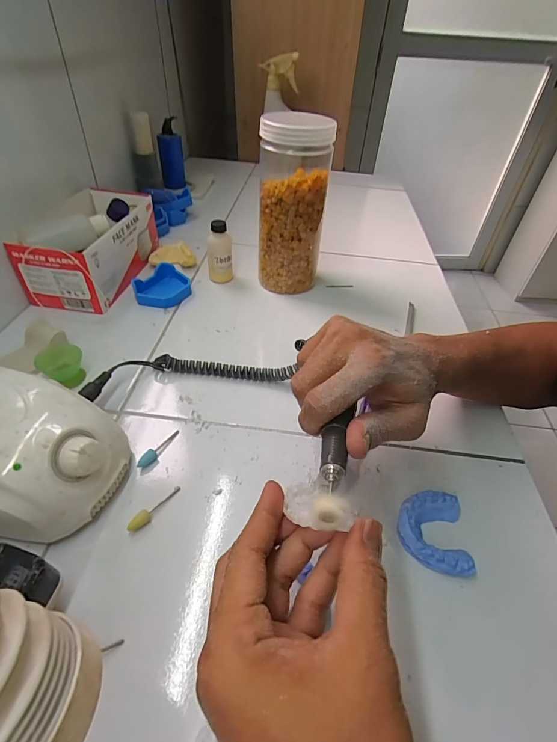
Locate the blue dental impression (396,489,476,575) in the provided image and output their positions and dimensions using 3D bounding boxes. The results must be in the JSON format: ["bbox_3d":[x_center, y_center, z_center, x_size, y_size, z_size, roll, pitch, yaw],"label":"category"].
[{"bbox_3d":[0.122,0.126,0.294,0.055,0.021,0.061,7,44,3],"label":"blue dental impression"}]

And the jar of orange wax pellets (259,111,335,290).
[{"bbox_3d":[0.018,-0.216,0.500,0.085,0.212,0.082,2,44,-2],"label":"jar of orange wax pellets"}]

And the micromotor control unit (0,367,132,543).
[{"bbox_3d":[-0.197,0.061,0.288,0.135,0.083,0.109,18,45,14],"label":"micromotor control unit"}]

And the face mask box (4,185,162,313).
[{"bbox_3d":[-0.261,-0.180,0.527,0.123,0.089,0.210,4,44,0],"label":"face mask box"}]

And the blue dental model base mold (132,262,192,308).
[{"bbox_3d":[-0.157,-0.118,0.517,0.064,0.025,0.076,18,45,14],"label":"blue dental model base mold"}]

